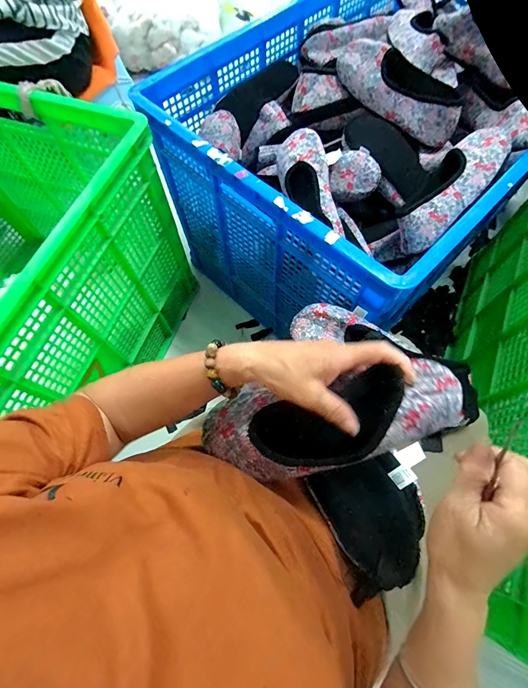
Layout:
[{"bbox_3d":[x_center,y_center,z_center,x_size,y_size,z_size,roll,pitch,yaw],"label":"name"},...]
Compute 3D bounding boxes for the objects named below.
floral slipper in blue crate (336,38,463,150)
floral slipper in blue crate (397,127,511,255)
[{"bbox_3d":[0.262,-0.496,0.651,0.255,0.084,0.084,39,73,16],"label":"floral slipper in blue crate"},{"bbox_3d":[0.337,-0.279,0.590,0.093,0.067,0.279,39,85,16],"label":"floral slipper in blue crate"}]

